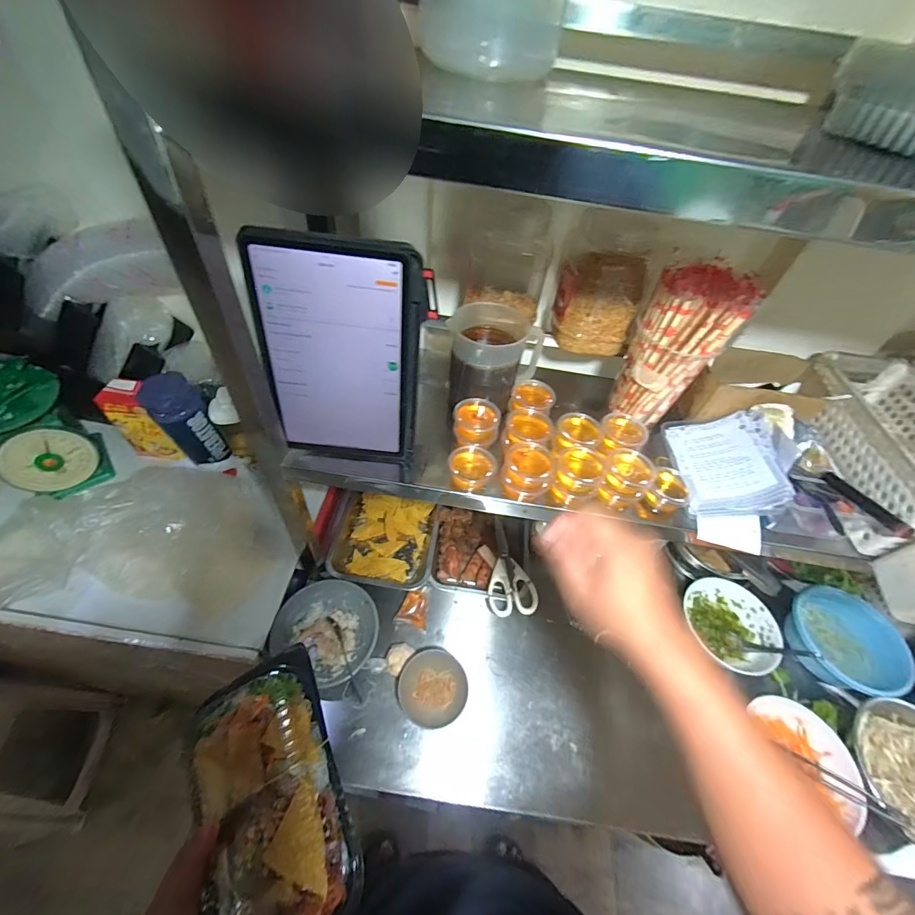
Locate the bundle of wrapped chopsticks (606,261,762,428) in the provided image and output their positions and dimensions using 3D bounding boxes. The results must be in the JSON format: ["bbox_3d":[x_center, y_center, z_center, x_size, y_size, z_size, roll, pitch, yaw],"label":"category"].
[{"bbox_3d":[0.302,-0.151,0.561,0.111,0.209,0.097,34,56,21],"label":"bundle of wrapped chopsticks"}]

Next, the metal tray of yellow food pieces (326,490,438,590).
[{"bbox_3d":[-0.156,0.173,0.867,0.208,0.038,0.210,7,51,0],"label":"metal tray of yellow food pieces"}]

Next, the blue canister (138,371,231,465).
[{"bbox_3d":[-0.529,-0.065,0.791,0.084,0.191,0.088,38,57,23],"label":"blue canister"}]

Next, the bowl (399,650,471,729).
[{"bbox_3d":[-0.042,0.400,0.697,0.112,0.054,0.110,3,51,-3],"label":"bowl"}]

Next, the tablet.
[{"bbox_3d":[-0.132,-0.110,0.465,0.175,0.258,0.016,4,39,-3],"label":"tablet"}]

